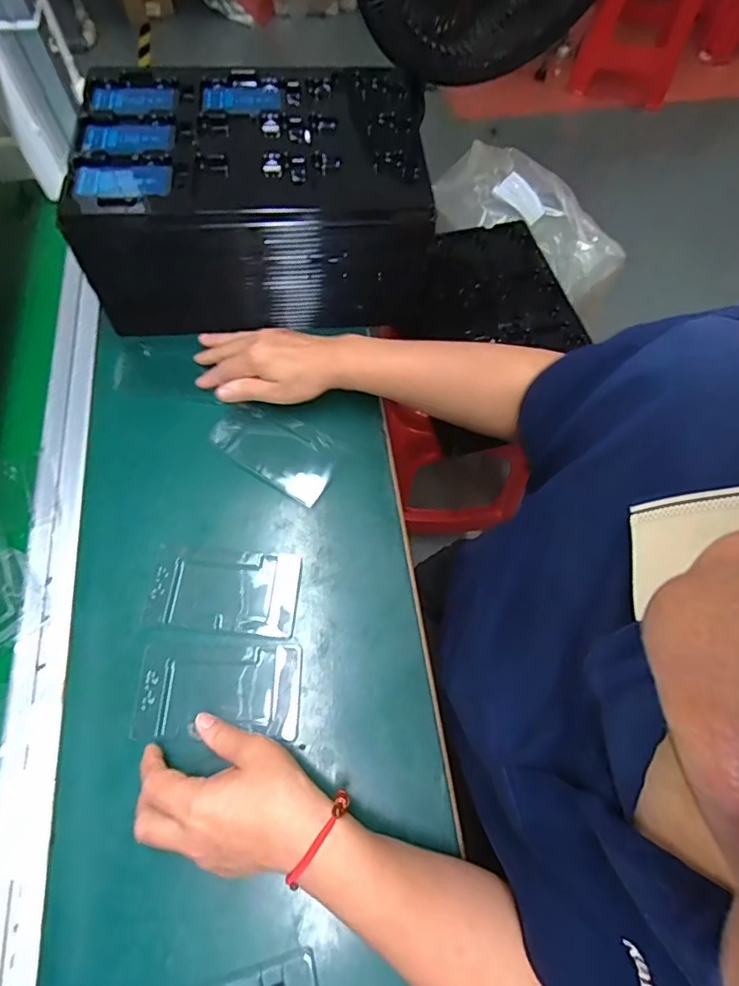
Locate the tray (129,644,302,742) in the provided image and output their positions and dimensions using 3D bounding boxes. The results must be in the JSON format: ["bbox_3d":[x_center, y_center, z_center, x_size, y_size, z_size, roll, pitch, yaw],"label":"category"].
[{"bbox_3d":[-0.121,0.160,0.417,0.126,0.016,0.070,0,66,-2],"label":"tray"}]

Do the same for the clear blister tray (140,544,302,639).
[{"bbox_3d":[-0.128,0.085,0.456,0.127,0.015,0.072,6,66,1],"label":"clear blister tray"}]

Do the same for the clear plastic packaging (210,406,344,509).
[{"bbox_3d":[-0.094,-0.047,0.515,0.127,0.017,0.072,29,68,11],"label":"clear plastic packaging"}]

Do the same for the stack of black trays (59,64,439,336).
[{"bbox_3d":[-0.116,-0.317,0.553,0.327,0.135,0.217,-4,66,-4],"label":"stack of black trays"}]

